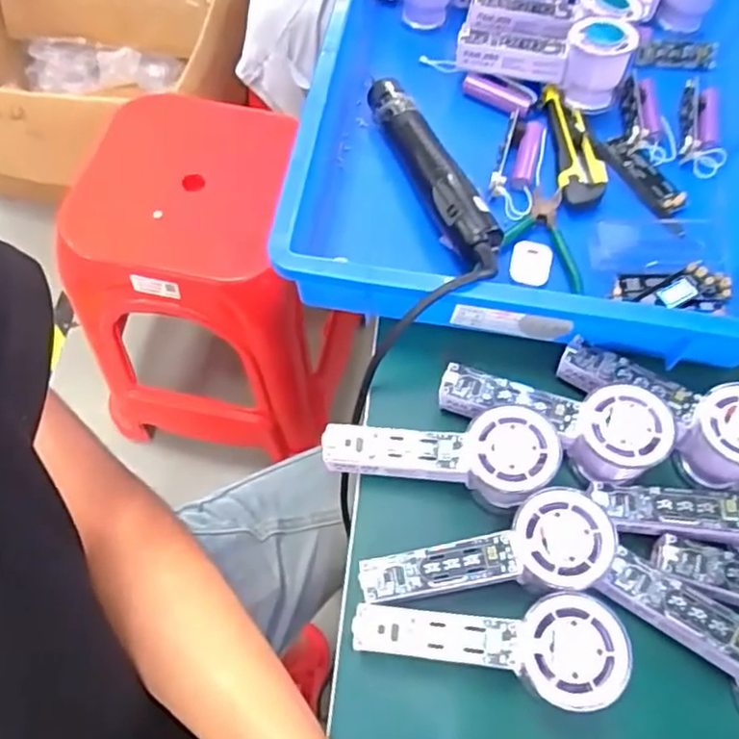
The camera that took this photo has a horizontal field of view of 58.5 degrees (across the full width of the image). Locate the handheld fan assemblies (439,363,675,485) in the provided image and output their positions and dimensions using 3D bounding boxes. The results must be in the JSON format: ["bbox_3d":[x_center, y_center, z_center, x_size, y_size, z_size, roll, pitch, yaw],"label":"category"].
[{"bbox_3d":[0.120,0.032,0.441,0.144,0.038,0.053,15,63,19],"label":"handheld fan assemblies"}]

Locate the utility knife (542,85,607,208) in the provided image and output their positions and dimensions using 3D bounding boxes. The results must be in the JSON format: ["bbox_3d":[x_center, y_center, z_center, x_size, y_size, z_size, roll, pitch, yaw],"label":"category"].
[{"bbox_3d":[0.178,-0.192,0.569,0.039,0.026,0.128,0,64,-3],"label":"utility knife"}]

